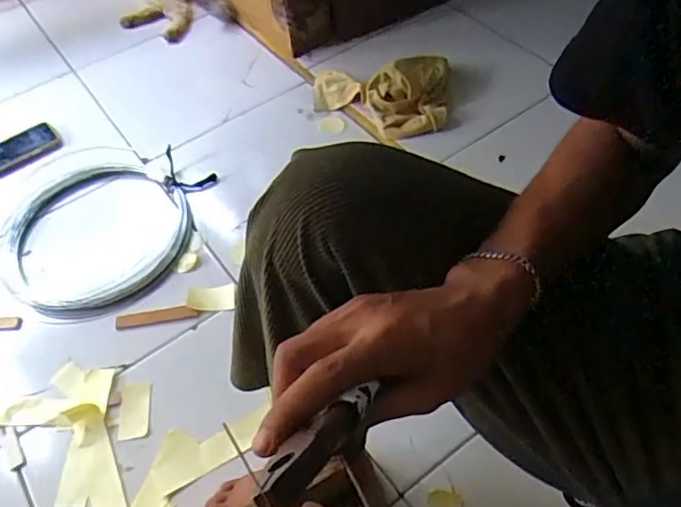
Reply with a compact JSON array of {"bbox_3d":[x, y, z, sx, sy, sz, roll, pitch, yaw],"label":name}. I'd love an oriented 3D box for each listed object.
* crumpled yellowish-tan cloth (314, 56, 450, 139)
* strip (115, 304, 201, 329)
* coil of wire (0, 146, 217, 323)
[{"bbox_3d":[0.089,-0.335,1.195,0.286,0.089,0.210,-5,53,-1],"label":"crumpled yellowish-tan cloth"},{"bbox_3d":[-0.305,0.103,0.952,0.131,0.004,0.025,-9,53,-4],"label":"strip"},{"bbox_3d":[-0.434,-0.057,1.079,0.353,0.033,0.400,35,62,25],"label":"coil of wire"}]

